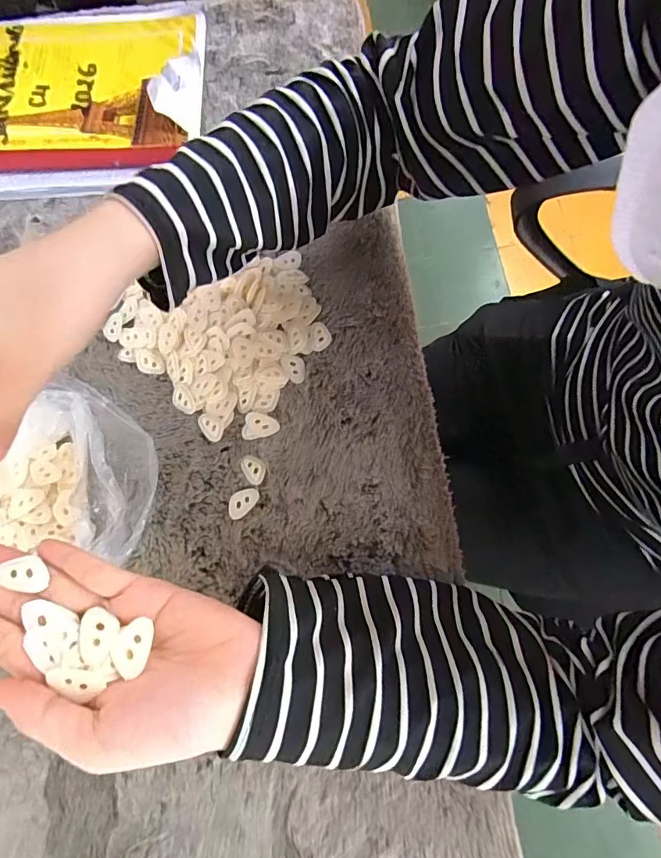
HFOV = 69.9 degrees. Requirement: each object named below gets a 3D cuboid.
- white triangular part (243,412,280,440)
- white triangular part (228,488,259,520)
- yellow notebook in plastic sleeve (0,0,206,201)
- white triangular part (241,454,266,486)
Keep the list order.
[{"bbox_3d":[-0.054,-0.002,0.366,0.027,0.004,0.020,9,74,4],"label":"white triangular part"},{"bbox_3d":[-0.065,0.054,0.350,0.026,0.004,0.016,-41,77,-10],"label":"white triangular part"},{"bbox_3d":[-0.274,-0.319,0.452,0.298,0.023,0.214,-2,76,1],"label":"yellow notebook in plastic sleeve"},{"bbox_3d":[-0.058,0.029,0.357,0.017,0.004,0.024,-41,77,-10],"label":"white triangular part"}]

